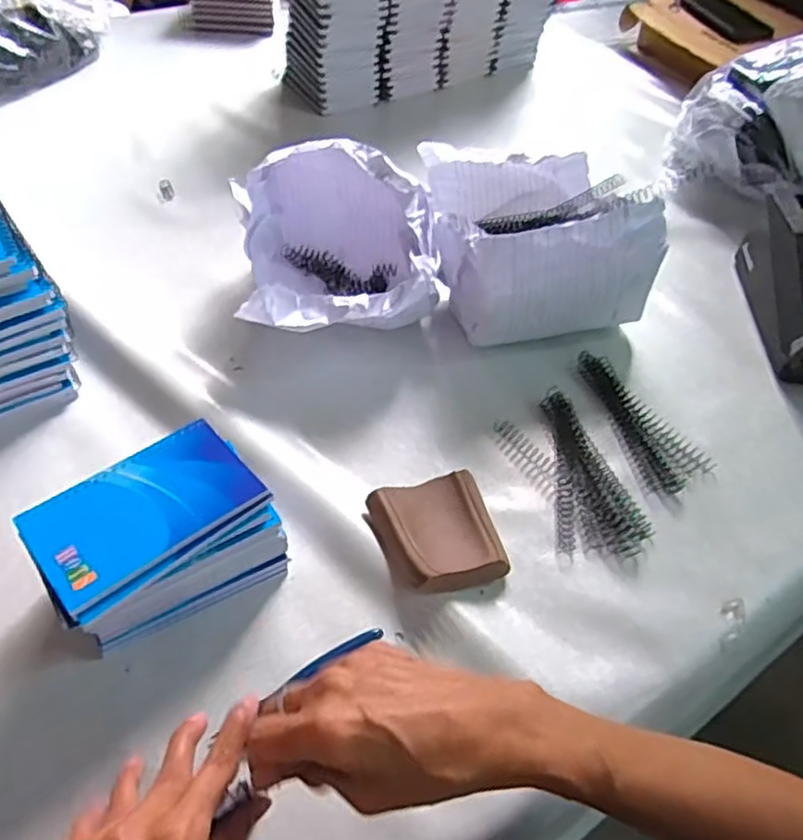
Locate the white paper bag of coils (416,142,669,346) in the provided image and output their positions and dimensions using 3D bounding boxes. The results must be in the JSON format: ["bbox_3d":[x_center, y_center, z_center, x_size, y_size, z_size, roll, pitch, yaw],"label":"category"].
[{"bbox_3d":[0.125,-0.183,0.659,0.183,0.125,0.212,-5,50,-8],"label":"white paper bag of coils"}]

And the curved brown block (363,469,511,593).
[{"bbox_3d":[0.029,0.084,0.493,0.091,0.028,0.091,-14,52,-16],"label":"curved brown block"}]

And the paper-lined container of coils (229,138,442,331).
[{"bbox_3d":[-0.057,-0.162,0.629,0.178,0.128,0.210,2,49,-3],"label":"paper-lined container of coils"}]

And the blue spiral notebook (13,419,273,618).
[{"bbox_3d":[-0.159,0.053,0.417,0.129,0.007,0.083,-33,59,-28],"label":"blue spiral notebook"}]

